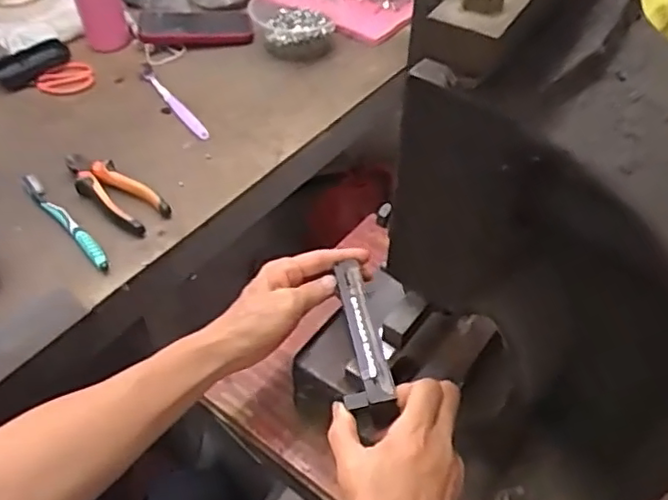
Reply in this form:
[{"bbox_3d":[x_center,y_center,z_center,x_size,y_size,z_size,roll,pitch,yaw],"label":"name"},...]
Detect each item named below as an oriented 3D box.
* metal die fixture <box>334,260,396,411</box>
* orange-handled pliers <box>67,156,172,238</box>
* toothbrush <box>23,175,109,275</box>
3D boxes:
[{"bbox_3d":[0.019,0.065,0.507,0.033,0.022,0.140,-6,42,-5],"label":"metal die fixture"},{"bbox_3d":[-0.252,-0.071,0.725,0.156,0.022,0.052,32,56,26],"label":"orange-handled pliers"},{"bbox_3d":[-0.295,-0.033,0.695,0.016,0.018,0.172,-36,57,-27],"label":"toothbrush"}]

